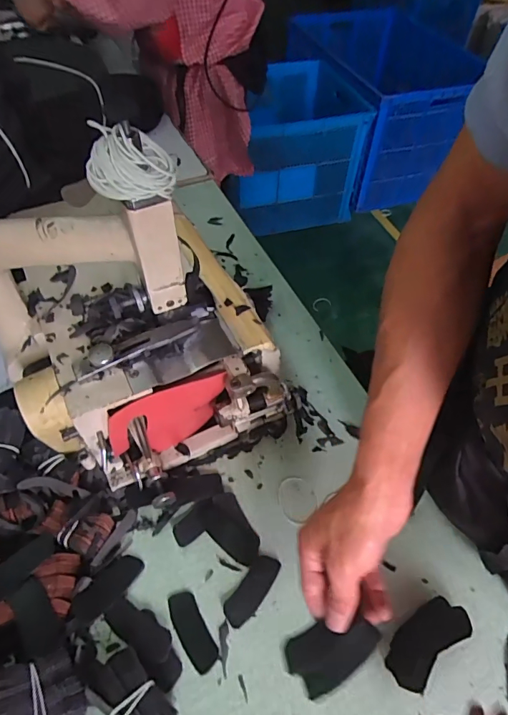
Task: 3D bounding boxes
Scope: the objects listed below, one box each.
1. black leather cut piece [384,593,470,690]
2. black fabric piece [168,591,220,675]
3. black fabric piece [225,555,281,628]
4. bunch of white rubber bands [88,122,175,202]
[{"bbox_3d":[0.163,0.268,0.415,0.089,0.010,0.040,-31,58,-22],"label":"black leather cut piece"},{"bbox_3d":[-0.060,0.262,0.423,0.027,0.004,0.071,-26,56,-19],"label":"black fabric piece"},{"bbox_3d":[-0.002,0.235,0.446,0.029,0.004,0.072,31,58,23],"label":"black fabric piece"},{"bbox_3d":[-0.090,-0.143,0.315,0.059,0.044,0.043,-14,54,-13],"label":"bunch of white rubber bands"}]

